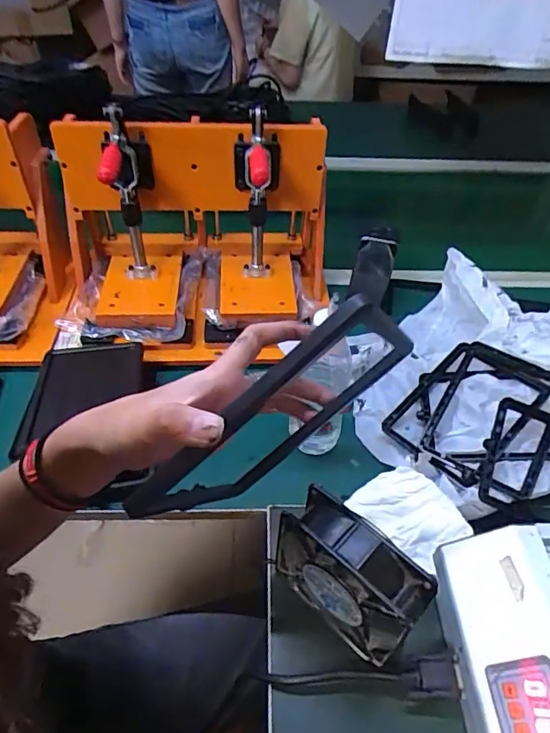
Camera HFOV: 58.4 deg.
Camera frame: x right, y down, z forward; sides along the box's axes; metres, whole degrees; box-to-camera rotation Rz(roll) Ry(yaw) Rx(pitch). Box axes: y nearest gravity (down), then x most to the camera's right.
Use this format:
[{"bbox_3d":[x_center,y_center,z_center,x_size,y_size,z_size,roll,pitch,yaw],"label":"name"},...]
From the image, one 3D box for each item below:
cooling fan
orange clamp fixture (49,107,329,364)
[{"bbox_3d":[0.058,0.174,0.405,0.118,0.123,0.041,36,54,28],"label":"cooling fan"},{"bbox_3d":[-0.102,-0.180,0.648,0.349,0.247,0.197,-1,46,-4],"label":"orange clamp fixture"}]

